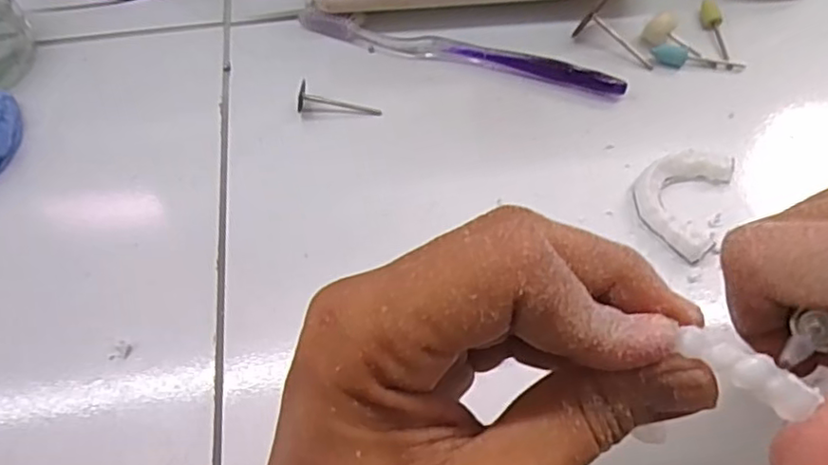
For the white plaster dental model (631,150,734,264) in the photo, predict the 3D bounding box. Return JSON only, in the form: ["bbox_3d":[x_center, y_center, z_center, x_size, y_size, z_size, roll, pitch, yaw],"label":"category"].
[{"bbox_3d":[0.125,-0.016,0.296,0.039,0.010,0.060,22,63,14],"label":"white plaster dental model"}]

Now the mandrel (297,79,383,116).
[{"bbox_3d":[-0.039,-0.071,0.334,0.044,0.013,0.015,6,60,5],"label":"mandrel"}]

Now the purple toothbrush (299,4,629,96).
[{"bbox_3d":[0.022,-0.101,0.349,0.187,0.010,0.017,16,61,11],"label":"purple toothbrush"}]

